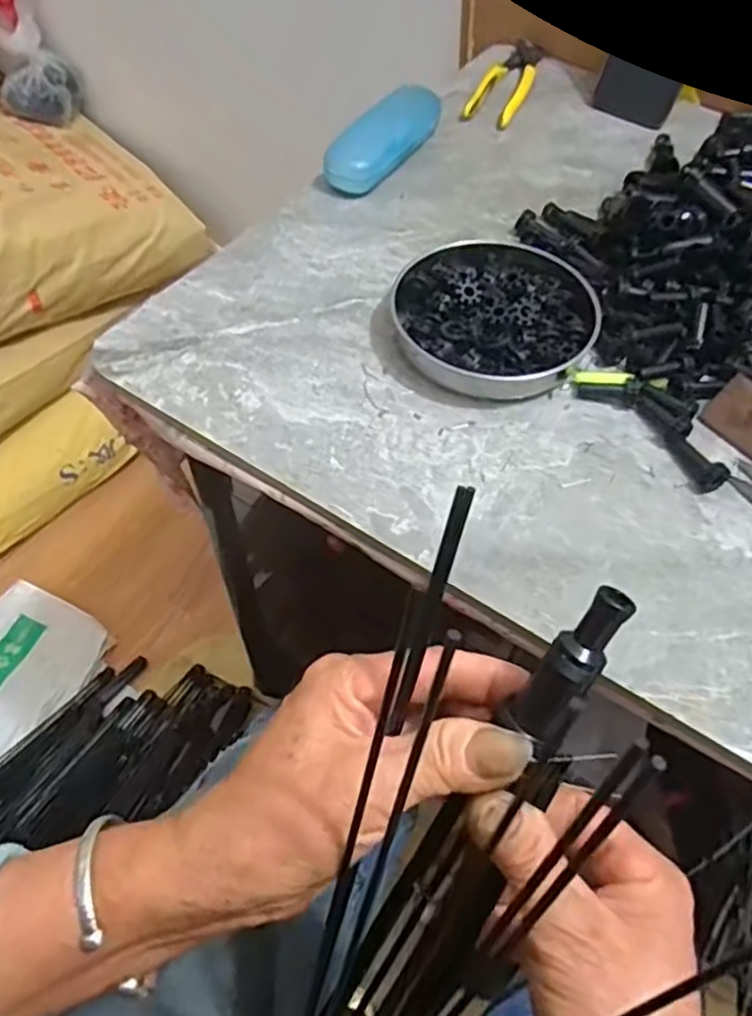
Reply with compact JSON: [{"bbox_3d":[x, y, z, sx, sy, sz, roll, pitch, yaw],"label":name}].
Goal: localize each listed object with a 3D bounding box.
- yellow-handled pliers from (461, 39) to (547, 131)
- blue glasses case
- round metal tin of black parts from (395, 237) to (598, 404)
[{"bbox_3d":[0.136,-0.432,0.711,0.045,0.011,0.168,21,58,13],"label":"yellow-handled pliers"},{"bbox_3d":[0.011,-0.328,0.622,0.051,0.039,0.153,29,60,17],"label":"blue glasses case"},{"bbox_3d":[0.083,-0.137,0.493,0.134,0.033,0.131,0,56,-1],"label":"round metal tin of black parts"}]

